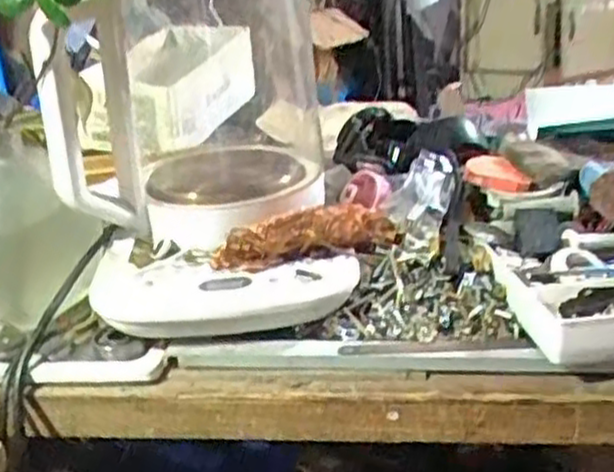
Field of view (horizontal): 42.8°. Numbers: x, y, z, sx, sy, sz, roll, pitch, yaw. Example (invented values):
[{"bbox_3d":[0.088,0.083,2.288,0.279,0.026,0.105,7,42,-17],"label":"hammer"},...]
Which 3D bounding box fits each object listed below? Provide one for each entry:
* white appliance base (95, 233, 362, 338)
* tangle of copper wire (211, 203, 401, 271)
[{"bbox_3d":[-0.050,0.031,0.483,0.159,0.028,0.069,-3,25,3],"label":"white appliance base"},{"bbox_3d":[-0.001,-0.002,0.508,0.117,0.027,0.022,-10,25,-11],"label":"tangle of copper wire"}]

